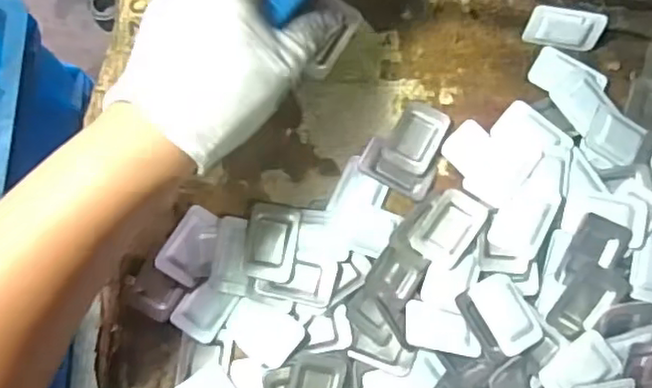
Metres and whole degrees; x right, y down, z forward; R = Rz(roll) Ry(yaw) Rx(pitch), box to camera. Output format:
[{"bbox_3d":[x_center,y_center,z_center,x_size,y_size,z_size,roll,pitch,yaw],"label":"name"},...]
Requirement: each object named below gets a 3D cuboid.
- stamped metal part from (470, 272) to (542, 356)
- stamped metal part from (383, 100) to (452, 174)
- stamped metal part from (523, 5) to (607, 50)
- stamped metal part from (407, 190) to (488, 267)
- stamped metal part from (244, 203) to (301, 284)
[{"bbox_3d":[0.095,0.063,0.339,0.026,0.011,0.040,-28,84,-4],"label":"stamped metal part"},{"bbox_3d":[0.050,-0.031,0.358,0.026,0.009,0.041,28,83,2],"label":"stamped metal part"},{"bbox_3d":[0.132,-0.091,0.357,0.040,0.025,0.005,10,49,0],"label":"stamped metal part"},{"bbox_3d":[0.066,0.018,0.347,0.027,0.004,0.040,35,84,3],"label":"stamped metal part"},{"bbox_3d":[-0.029,0.026,0.345,0.027,0.008,0.040,7,83,0],"label":"stamped metal part"}]

